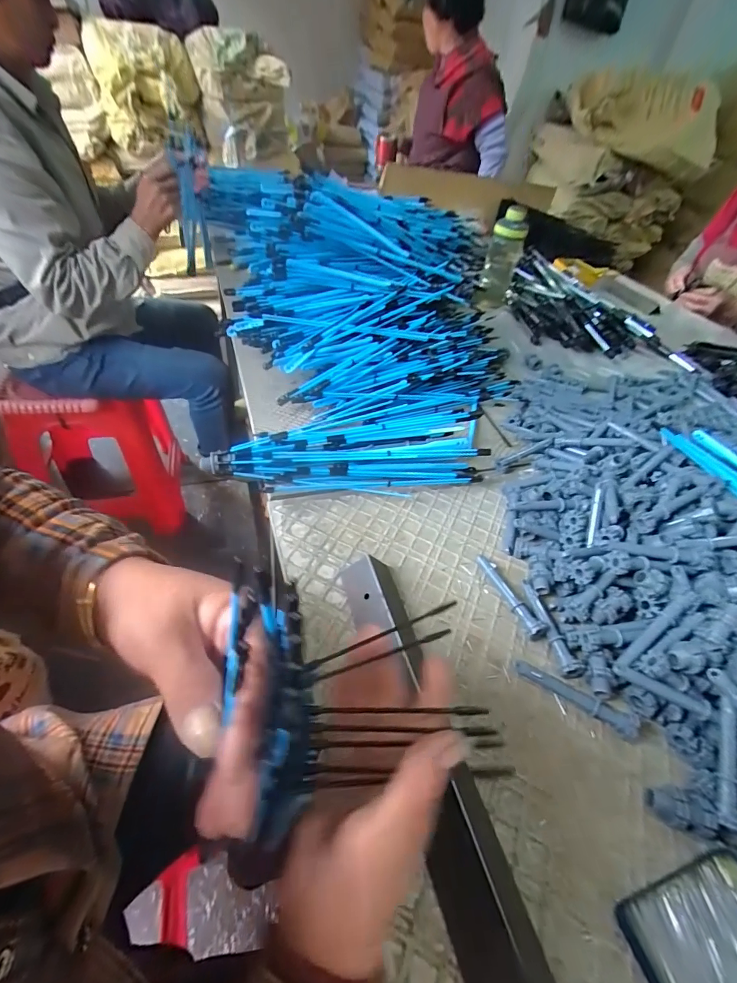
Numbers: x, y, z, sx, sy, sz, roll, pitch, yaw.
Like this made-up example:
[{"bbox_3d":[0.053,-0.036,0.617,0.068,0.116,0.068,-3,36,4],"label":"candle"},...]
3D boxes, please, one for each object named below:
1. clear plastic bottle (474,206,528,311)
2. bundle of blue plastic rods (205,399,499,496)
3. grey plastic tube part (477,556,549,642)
[{"bbox_3d":[0.297,-0.517,0.929,0.073,0.193,0.062,15,45,4],"label":"clear plastic bottle"},{"bbox_3d":[-0.021,-0.045,0.480,0.314,0.071,0.075,2,45,-10],"label":"bundle of blue plastic rods"},{"bbox_3d":[0.137,0.098,0.402,0.017,0.019,0.096,-12,49,-21],"label":"grey plastic tube part"}]

